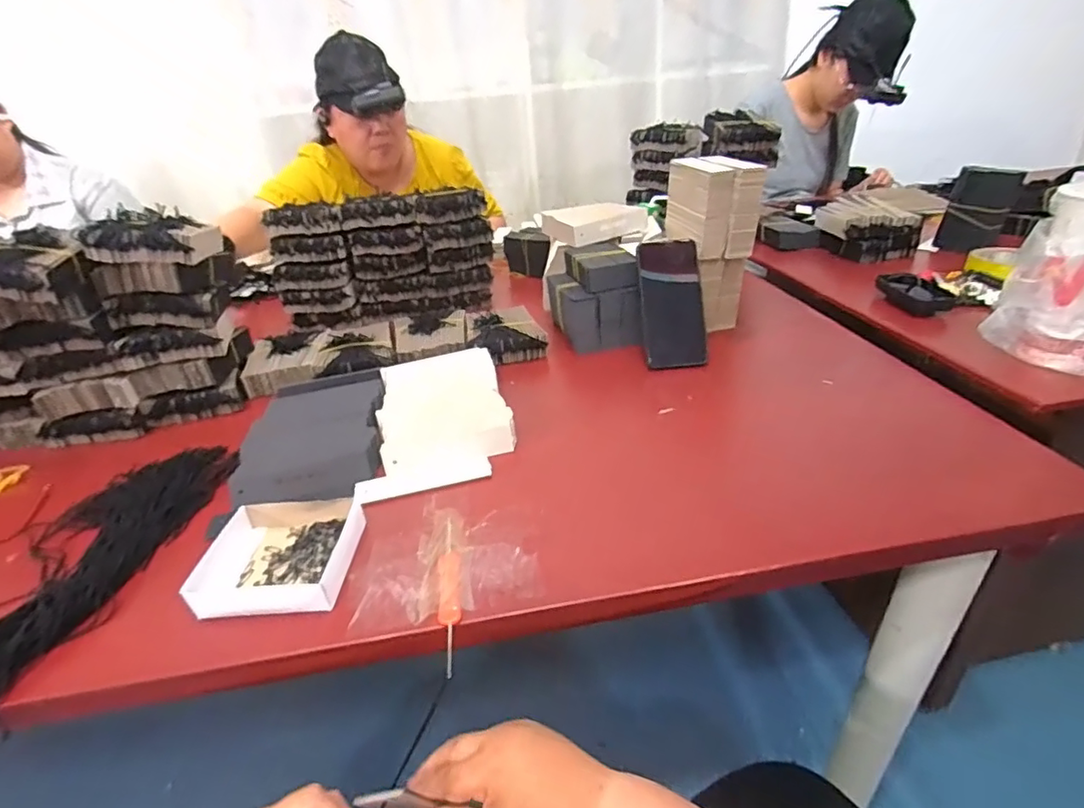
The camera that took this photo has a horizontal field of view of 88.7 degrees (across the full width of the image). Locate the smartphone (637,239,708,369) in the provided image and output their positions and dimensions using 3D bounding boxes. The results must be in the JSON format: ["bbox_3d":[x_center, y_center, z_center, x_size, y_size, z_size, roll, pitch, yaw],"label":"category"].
[{"bbox_3d":[0.165,-0.126,0.699,0.074,0.159,0.016,-5,-2,0],"label":"smartphone"}]

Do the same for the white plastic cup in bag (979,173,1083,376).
[{"bbox_3d":[0.523,-0.125,0.542,0.110,0.181,0.085,20,38,36],"label":"white plastic cup in bag"}]

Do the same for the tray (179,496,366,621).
[{"bbox_3d":[-0.210,0.119,0.453,0.111,0.028,0.111,-3,30,3],"label":"tray"}]

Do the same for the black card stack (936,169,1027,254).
[{"bbox_3d":[0.685,-0.305,0.876,0.024,0.127,0.087,-10,28,-39],"label":"black card stack"}]

